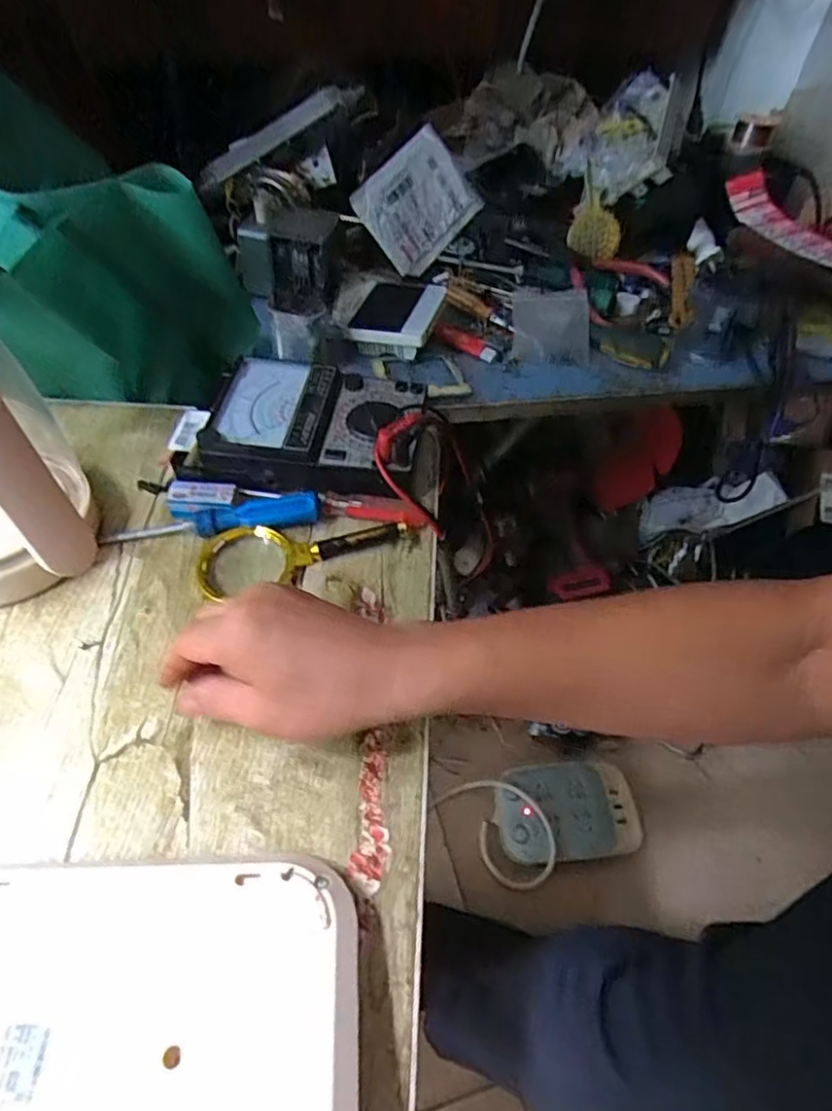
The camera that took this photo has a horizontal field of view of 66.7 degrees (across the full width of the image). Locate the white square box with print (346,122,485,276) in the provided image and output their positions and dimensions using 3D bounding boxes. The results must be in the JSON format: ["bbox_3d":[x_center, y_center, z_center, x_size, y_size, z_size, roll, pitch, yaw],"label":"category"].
[{"bbox_3d":[0.004,-0.399,0.714,0.027,0.107,0.152,11,58,51],"label":"white square box with print"}]

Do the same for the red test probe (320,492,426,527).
[{"bbox_3d":[-0.033,-0.035,0.477,0.080,0.020,0.015,15,52,7],"label":"red test probe"}]

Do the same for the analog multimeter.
[{"bbox_3d":[-0.089,-0.103,0.513,0.182,0.045,0.120,9,51,3],"label":"analog multimeter"}]

